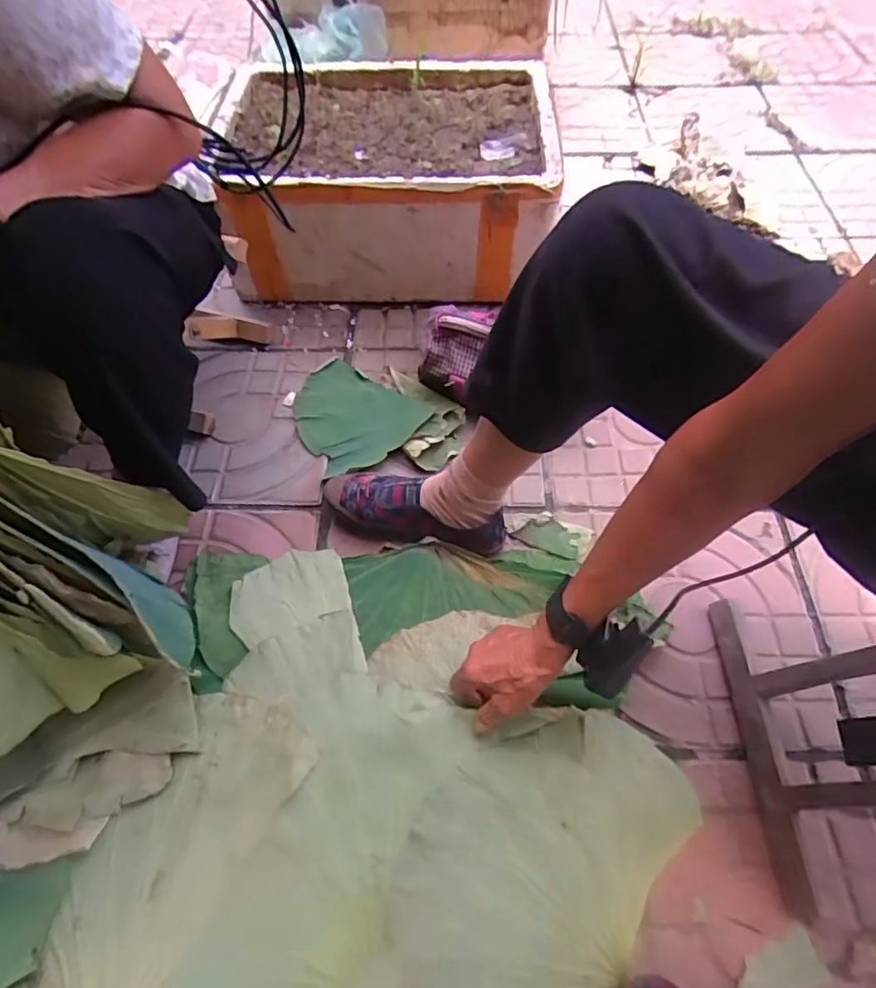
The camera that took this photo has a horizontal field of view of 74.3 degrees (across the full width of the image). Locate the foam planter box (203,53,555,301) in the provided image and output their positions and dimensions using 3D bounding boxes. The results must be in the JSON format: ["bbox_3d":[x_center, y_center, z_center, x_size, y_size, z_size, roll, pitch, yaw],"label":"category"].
[{"bbox_3d":[-0.087,-0.540,1.022,0.545,0.238,0.418,-7,59,-4],"label":"foam planter box"}]

